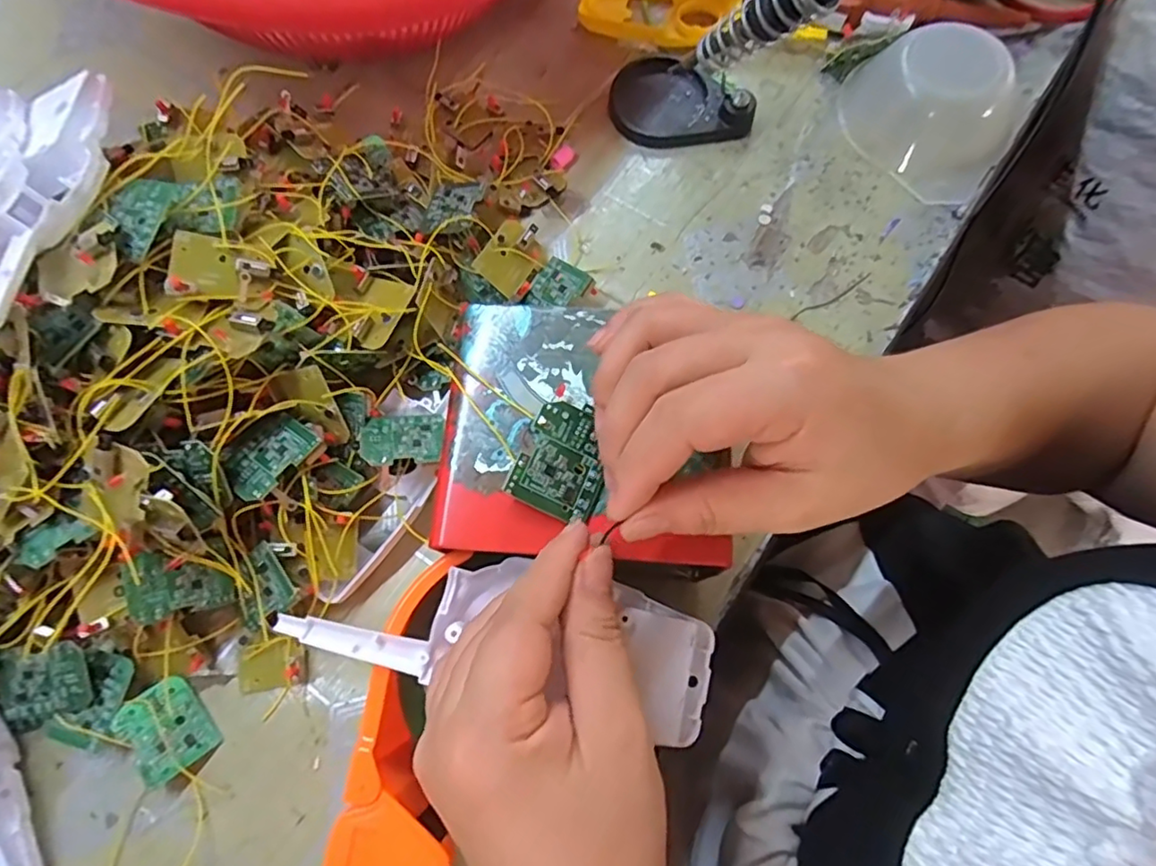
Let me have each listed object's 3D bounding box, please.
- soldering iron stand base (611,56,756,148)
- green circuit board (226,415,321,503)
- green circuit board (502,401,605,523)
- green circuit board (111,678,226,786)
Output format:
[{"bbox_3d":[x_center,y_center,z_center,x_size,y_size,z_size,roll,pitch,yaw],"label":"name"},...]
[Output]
[{"bbox_3d":[0.069,-0.218,0.398,0.092,0.021,0.065,22,75,8],"label":"soldering iron stand base"},{"bbox_3d":[-0.149,0.009,0.289,0.034,0.004,0.041,32,68,25],"label":"green circuit board"},{"bbox_3d":[-0.005,0.010,0.233,0.034,0.004,0.042,26,76,-11],"label":"green circuit board"},{"bbox_3d":[-0.199,0.143,0.292,0.033,0.005,0.041,-33,83,-34],"label":"green circuit board"}]

